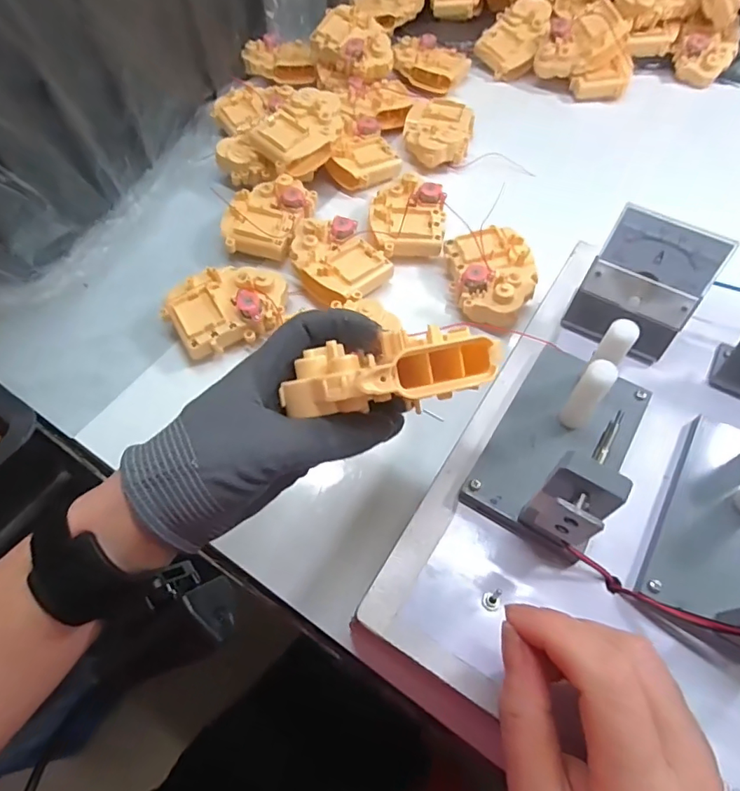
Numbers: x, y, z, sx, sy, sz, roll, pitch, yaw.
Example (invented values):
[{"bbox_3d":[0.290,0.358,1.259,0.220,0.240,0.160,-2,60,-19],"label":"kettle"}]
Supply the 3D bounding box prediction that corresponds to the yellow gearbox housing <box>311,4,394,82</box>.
[{"bbox_3d":[-0.017,-0.420,0.595,0.101,0.050,0.070,31,64,19],"label":"yellow gearbox housing"}]

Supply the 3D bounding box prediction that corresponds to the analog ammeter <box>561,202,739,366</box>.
[{"bbox_3d":[0.168,-0.065,0.307,0.067,0.074,0.046,26,63,16],"label":"analog ammeter"}]

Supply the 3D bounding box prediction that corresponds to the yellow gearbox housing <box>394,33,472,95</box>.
[{"bbox_3d":[0.080,-0.425,0.632,0.090,0.034,0.067,17,61,12],"label":"yellow gearbox housing"}]

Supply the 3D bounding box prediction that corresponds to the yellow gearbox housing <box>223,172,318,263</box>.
[{"bbox_3d":[-0.099,-0.173,0.484,0.076,0.039,0.094,10,60,8],"label":"yellow gearbox housing"}]

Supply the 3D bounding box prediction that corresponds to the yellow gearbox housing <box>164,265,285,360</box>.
[{"bbox_3d":[-0.115,-0.071,0.412,0.097,0.033,0.076,-23,61,-12],"label":"yellow gearbox housing"}]

